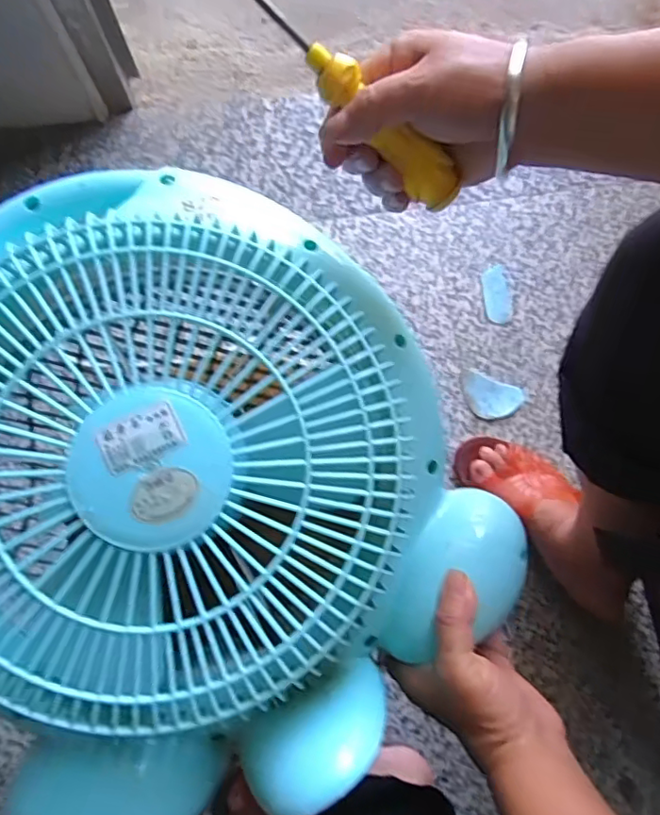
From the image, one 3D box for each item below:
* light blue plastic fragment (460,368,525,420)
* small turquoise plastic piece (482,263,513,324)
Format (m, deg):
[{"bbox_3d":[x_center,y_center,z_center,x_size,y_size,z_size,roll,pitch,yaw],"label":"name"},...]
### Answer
[{"bbox_3d":[0.199,-0.014,0.686,0.081,0.004,0.053,23,78,4],"label":"light blue plastic fragment"},{"bbox_3d":[0.218,-0.148,0.715,0.036,0.004,0.077,-7,78,-3],"label":"small turquoise plastic piece"}]

